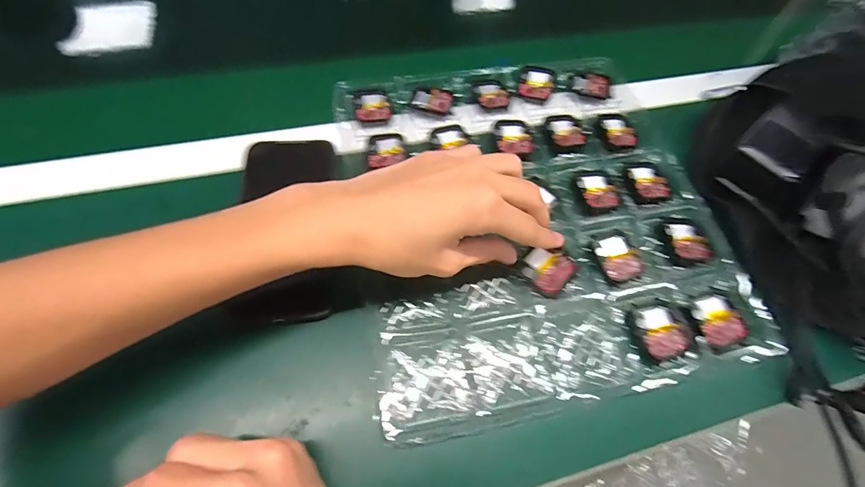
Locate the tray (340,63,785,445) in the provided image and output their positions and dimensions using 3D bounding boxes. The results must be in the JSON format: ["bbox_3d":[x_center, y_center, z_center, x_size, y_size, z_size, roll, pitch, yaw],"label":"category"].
[{"bbox_3d":[0.089,-0.036,0.341,0.300,0.023,0.330,-10,64,-6],"label":"tray"}]

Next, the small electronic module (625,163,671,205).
[{"bbox_3d":[0.204,-0.058,0.362,0.034,0.006,0.046,-1,62,-5],"label":"small electronic module"}]

